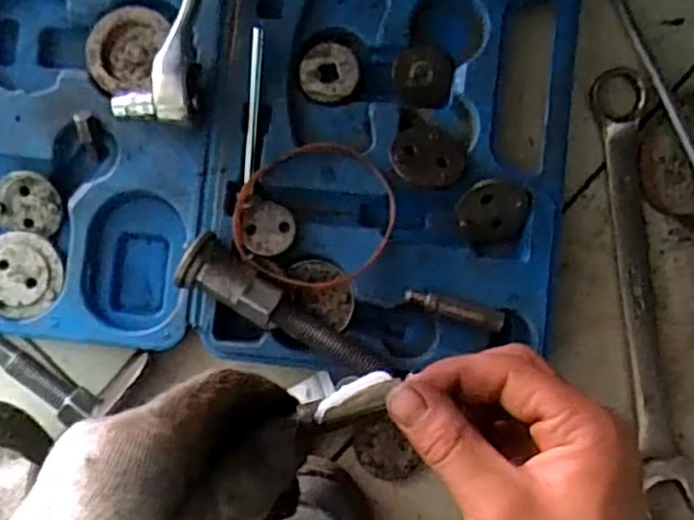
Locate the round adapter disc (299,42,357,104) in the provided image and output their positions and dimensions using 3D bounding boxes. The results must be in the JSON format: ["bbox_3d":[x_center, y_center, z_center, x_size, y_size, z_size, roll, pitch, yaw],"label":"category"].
[{"bbox_3d":[-0.010,-0.109,0.415,0.033,0.004,0.034,0,86,2],"label":"round adapter disc"}]

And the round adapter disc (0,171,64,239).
[{"bbox_3d":[-0.187,-0.033,0.418,0.039,0.008,0.035,8,86,2],"label":"round adapter disc"}]

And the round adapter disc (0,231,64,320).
[{"bbox_3d":[-0.191,0.009,0.418,0.048,0.006,0.049,0,86,2],"label":"round adapter disc"}]

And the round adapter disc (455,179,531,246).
[{"bbox_3d":[0.081,-0.027,0.403,0.039,0.010,0.038,-4,116,-7],"label":"round adapter disc"}]

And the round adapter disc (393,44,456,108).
[{"bbox_3d":[0.045,-0.108,0.416,0.035,0.009,0.034,0,86,2],"label":"round adapter disc"}]

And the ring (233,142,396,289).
[{"bbox_3d":[-0.018,-0.025,0.396,0.089,0.012,0.081,0,81,-1],"label":"ring"}]

